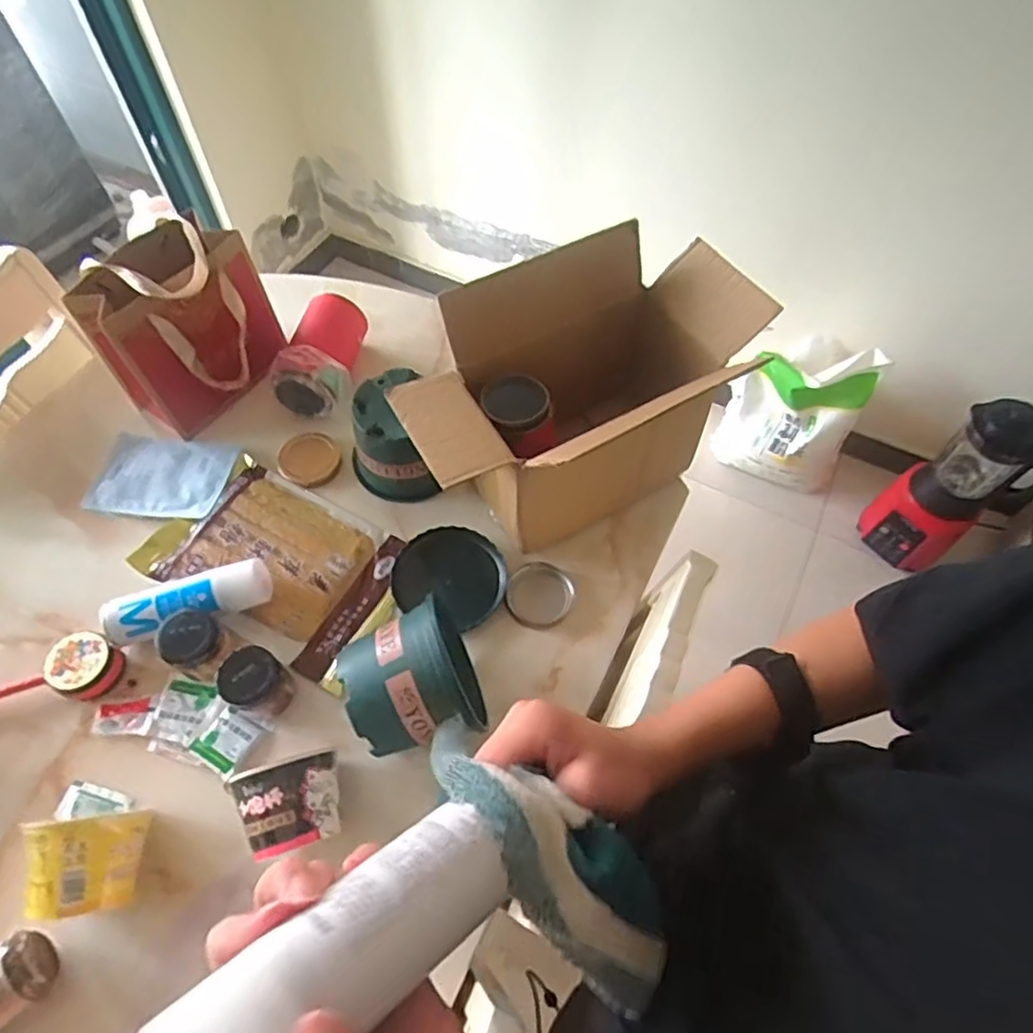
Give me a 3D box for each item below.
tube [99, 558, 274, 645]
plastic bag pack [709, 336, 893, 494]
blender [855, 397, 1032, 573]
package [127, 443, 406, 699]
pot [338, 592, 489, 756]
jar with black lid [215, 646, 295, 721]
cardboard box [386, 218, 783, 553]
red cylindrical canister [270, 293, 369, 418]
[{"bbox_3d":[-0.355,0.095,0.714,0.171,0.058,0.054,-14,60,-9],"label":"tube"},{"bbox_3d":[0.718,-0.252,1.714,0.313,0.453,0.170,9,59,4],"label":"plastic bag pack"},{"bbox_3d":[1.021,-0.056,1.524,0.182,0.457,0.233,-35,66,-20],"label":"blender"},{"bbox_3d":[-0.273,0.050,0.767,0.283,0.021,0.186,27,62,14],"label":"package"},{"bbox_3d":[-0.101,0.159,0.635,0.120,0.136,0.123,-17,61,-11],"label":"pot"},{"bbox_3d":[-0.263,0.169,0.663,0.052,0.076,0.056,1,59,-1],"label":"jar with black lid"},{"bbox_3d":[0.068,-0.132,0.747,0.389,0.255,0.201,-23,62,-14],"label":"cardboard box"},{"bbox_3d":[-0.266,-0.218,0.887,0.108,0.084,0.151,1,59,0],"label":"red cylindrical canister"}]

